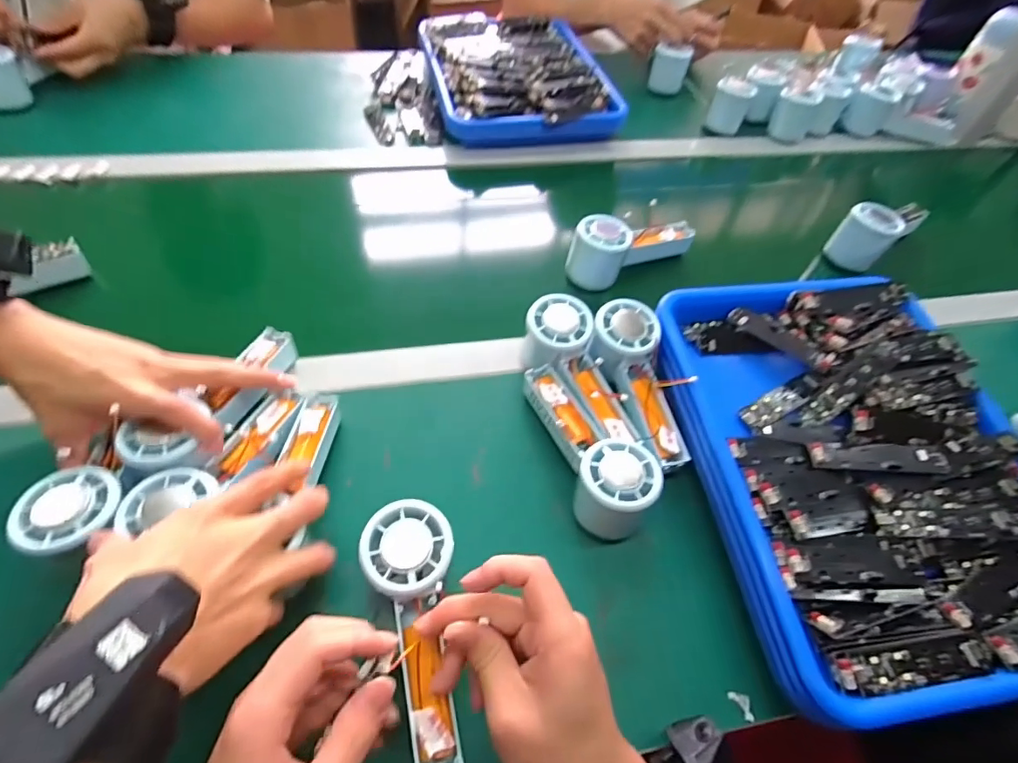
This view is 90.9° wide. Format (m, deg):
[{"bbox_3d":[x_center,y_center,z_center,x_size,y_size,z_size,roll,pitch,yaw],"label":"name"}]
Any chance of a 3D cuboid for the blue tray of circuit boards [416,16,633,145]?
[{"bbox_3d":[0.007,-0.463,0.752,0.250,0.055,0.313,-10,56,-13],"label":"blue tray of circuit boards"}]

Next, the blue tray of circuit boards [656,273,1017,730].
[{"bbox_3d":[0.273,0.051,0.390,0.255,0.049,0.336,-5,55,-9],"label":"blue tray of circuit boards"}]

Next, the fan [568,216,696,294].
[{"bbox_3d":[0.138,-0.153,0.553,0.152,0.059,0.050,-22,59,-20],"label":"fan"}]

